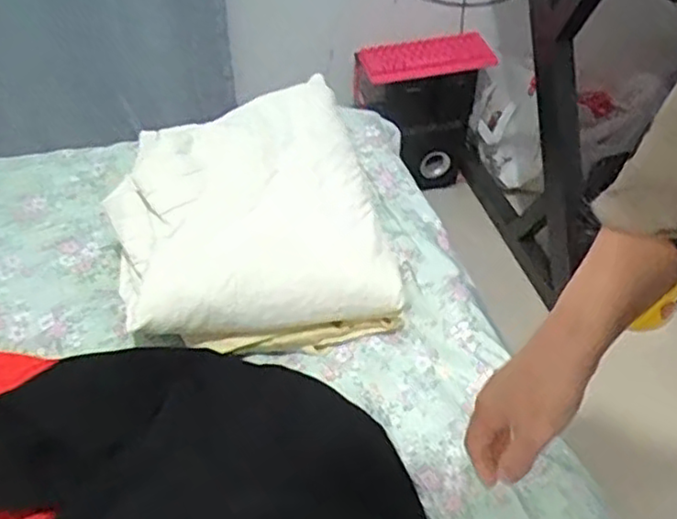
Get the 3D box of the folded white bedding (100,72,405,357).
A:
[{"bbox_3d":[-0.096,-0.053,0.782,0.283,0.135,0.285,-12,48,-12],"label":"folded white bedding"}]

